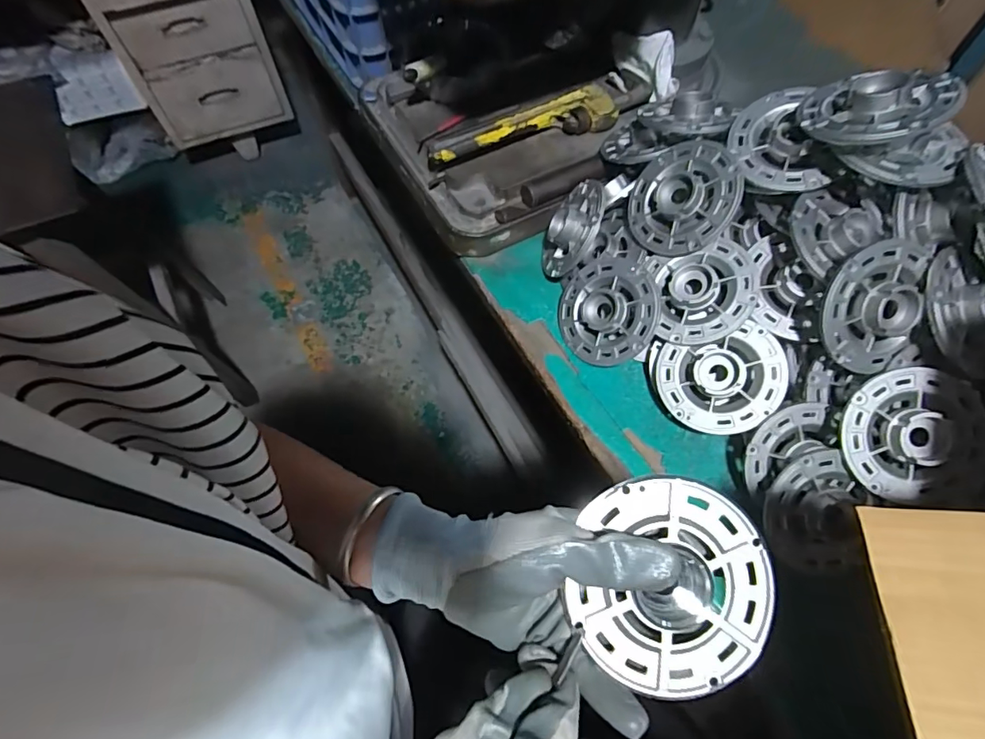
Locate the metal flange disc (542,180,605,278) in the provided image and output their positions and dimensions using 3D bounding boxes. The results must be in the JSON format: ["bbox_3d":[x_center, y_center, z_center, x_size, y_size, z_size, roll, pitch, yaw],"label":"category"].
[{"bbox_3d":[0.086,-0.156,0.563,0.023,0.092,0.105,16,92,-29],"label":"metal flange disc"}]

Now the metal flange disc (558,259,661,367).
[{"bbox_3d":[0.117,-0.060,0.529,0.106,0.024,0.107,-3,84,37],"label":"metal flange disc"}]

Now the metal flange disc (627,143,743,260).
[{"bbox_3d":[0.184,-0.169,0.503,0.108,0.021,0.108,-3,86,39],"label":"metal flange disc"}]

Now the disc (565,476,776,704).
[{"bbox_3d":[0.092,0.113,0.267,0.101,0.010,0.109,0,81,-1],"label":"disc"}]

